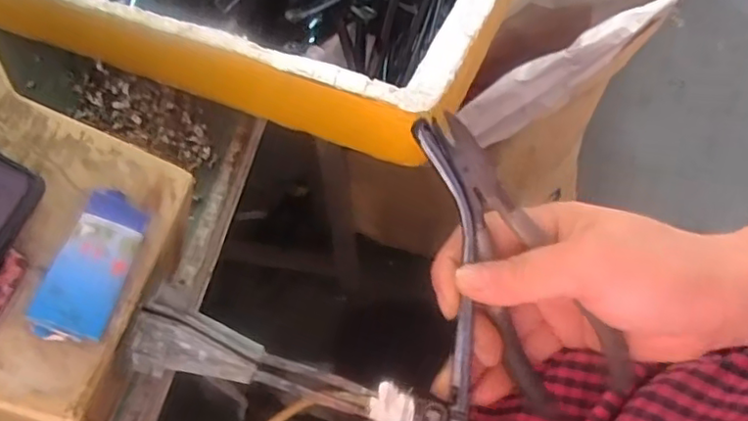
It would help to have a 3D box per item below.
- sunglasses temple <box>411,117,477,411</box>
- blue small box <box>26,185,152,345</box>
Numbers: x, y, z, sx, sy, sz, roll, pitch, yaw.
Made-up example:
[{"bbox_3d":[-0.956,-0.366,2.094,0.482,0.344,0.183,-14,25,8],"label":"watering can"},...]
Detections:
[{"bbox_3d":[0.035,0.026,0.283,0.026,0.009,0.133,-3,95,1],"label":"sunglasses temple"},{"bbox_3d":[-0.094,0.019,0.209,0.024,0.009,0.052,25,62,-16],"label":"blue small box"}]

